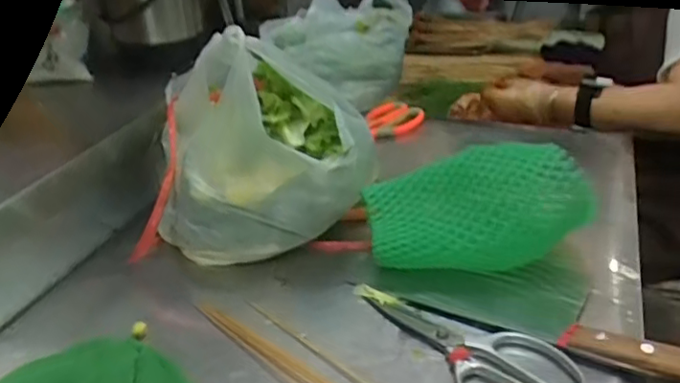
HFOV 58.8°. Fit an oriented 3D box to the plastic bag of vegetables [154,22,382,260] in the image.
[{"bbox_3d":[-0.087,-0.048,0.681,0.221,0.230,0.152,-1,30,7],"label":"plastic bag of vegetables"}]

